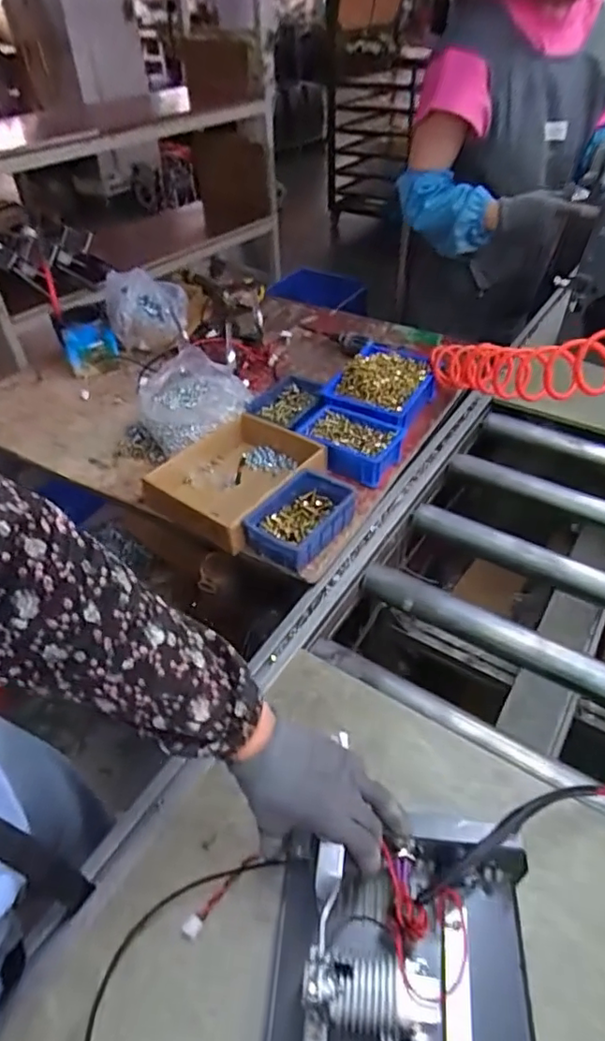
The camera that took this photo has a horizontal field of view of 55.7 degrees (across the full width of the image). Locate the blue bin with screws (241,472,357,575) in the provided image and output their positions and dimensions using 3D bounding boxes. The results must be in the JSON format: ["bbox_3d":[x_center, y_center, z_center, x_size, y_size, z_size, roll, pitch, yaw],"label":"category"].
[{"bbox_3d":[-0.002,-0.002,0.790,0.099,0.055,0.147,24,51,25],"label":"blue bin with screws"}]

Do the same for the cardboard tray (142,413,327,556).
[{"bbox_3d":[-0.101,-0.066,0.858,0.191,0.060,0.220,29,53,27],"label":"cardboard tray"}]

